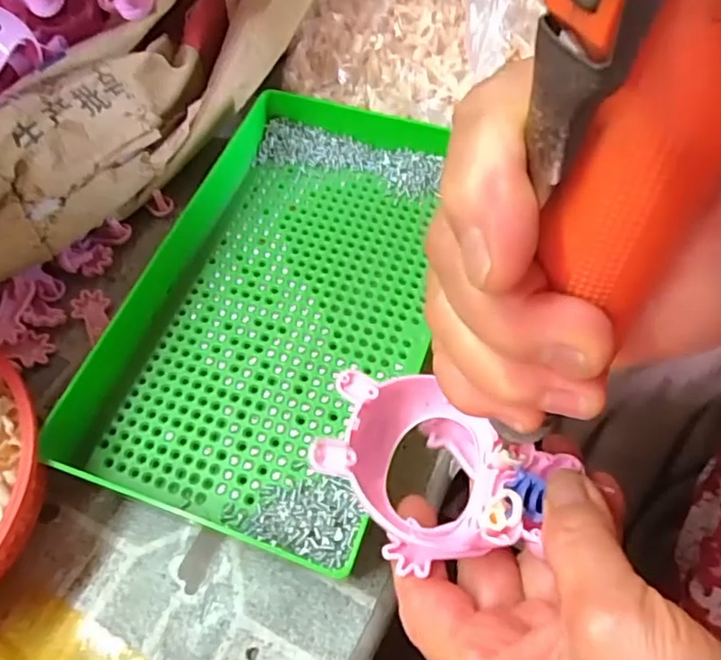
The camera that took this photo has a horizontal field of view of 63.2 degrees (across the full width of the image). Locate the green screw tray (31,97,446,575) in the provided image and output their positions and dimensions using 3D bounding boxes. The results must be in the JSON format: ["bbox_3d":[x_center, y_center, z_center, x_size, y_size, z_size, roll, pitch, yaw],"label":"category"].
[{"bbox_3d":[-0.039,-0.018,0.307,0.152,0.032,0.238,15,62,11],"label":"green screw tray"}]

